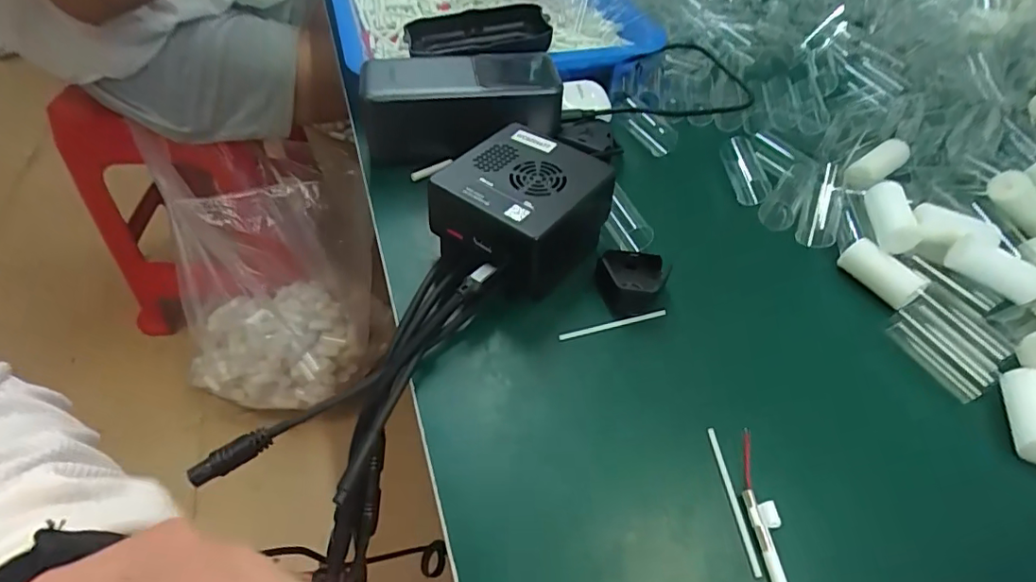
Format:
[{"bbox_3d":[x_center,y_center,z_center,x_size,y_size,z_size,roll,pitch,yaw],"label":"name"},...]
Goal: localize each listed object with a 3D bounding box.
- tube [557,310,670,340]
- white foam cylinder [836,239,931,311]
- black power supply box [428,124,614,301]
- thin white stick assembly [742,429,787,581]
[{"bbox_3d":[0.050,0.018,0.282,0.060,0.004,0.004,-12,50,-14],"label":"tube"},{"bbox_3d":[0.203,-0.011,0.301,0.020,0.018,0.041,-26,55,-24],"label":"white foam cylinder"},{"bbox_3d":[0.001,-0.043,0.298,0.078,0.049,0.093,33,54,23],"label":"black power supply box"},{"bbox_3d":[0.097,0.096,0.211,0.009,0.007,0.085,1,48,-3],"label":"thin white stick assembly"}]

